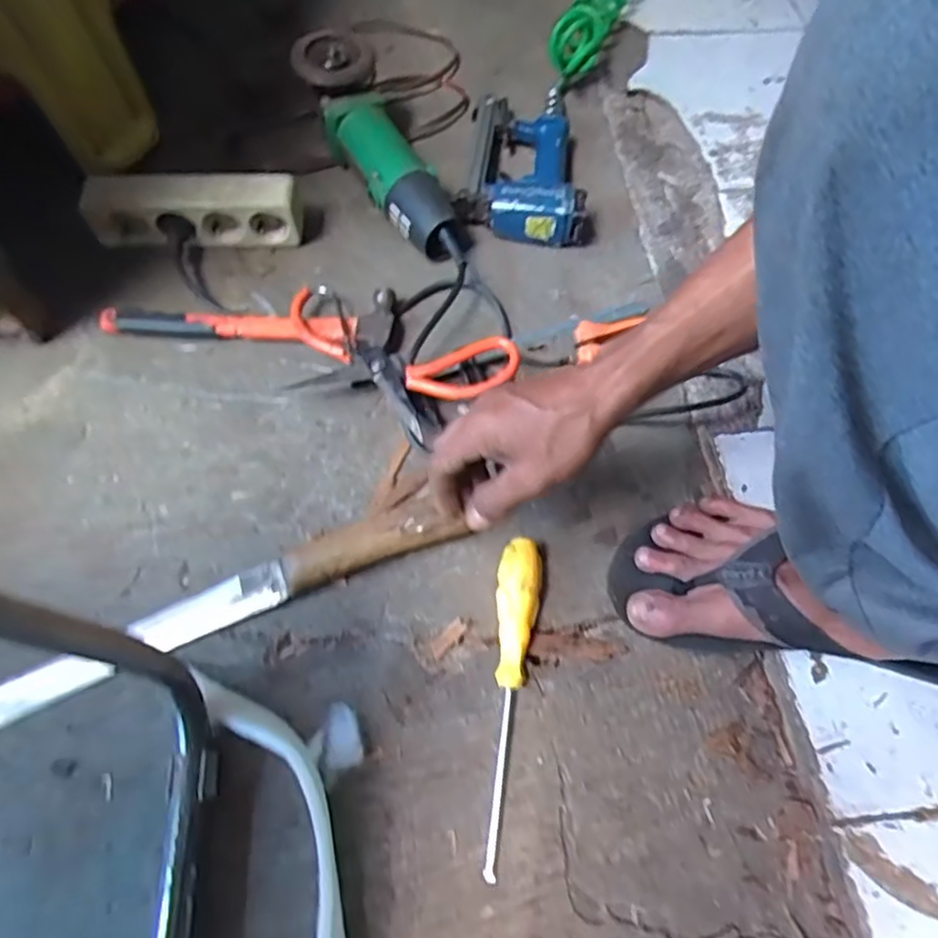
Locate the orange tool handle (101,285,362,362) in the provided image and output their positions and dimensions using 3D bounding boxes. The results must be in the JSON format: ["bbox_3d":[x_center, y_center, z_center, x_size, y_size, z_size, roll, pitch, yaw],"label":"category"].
[{"bbox_3d":[-0.210,-0.138,0.591,0.222,0.029,0.070,9,63,3],"label":"orange tool handle"}]

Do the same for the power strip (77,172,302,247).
[{"bbox_3d":[-0.267,-0.250,0.633,0.200,0.065,0.047,-6,63,-5],"label":"power strip"}]

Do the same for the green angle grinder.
[{"bbox_3d":[-0.086,-0.325,0.655,0.079,0.099,0.277,-29,67,-15],"label":"green angle grinder"}]

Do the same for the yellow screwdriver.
[{"bbox_3d":[0.028,0.157,0.454,0.031,0.028,0.220,6,63,2],"label":"yellow screwdriver"}]

